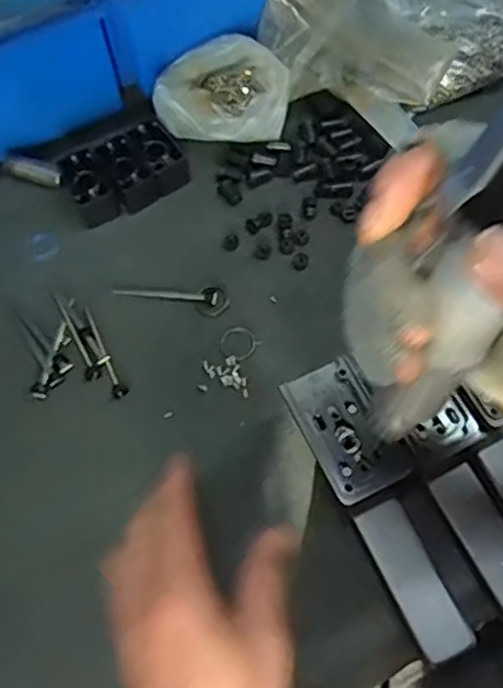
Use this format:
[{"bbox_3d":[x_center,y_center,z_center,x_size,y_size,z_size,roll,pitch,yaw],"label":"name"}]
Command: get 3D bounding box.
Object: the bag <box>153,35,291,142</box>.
[{"bbox_3d":[-0.024,-0.204,0.545,0.105,0.046,0.085,-11,69,-3],"label":"bag"}]

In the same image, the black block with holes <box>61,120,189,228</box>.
[{"bbox_3d":[-0.100,-0.137,0.533,0.090,0.030,0.057,-25,71,-8],"label":"black block with holes"}]

